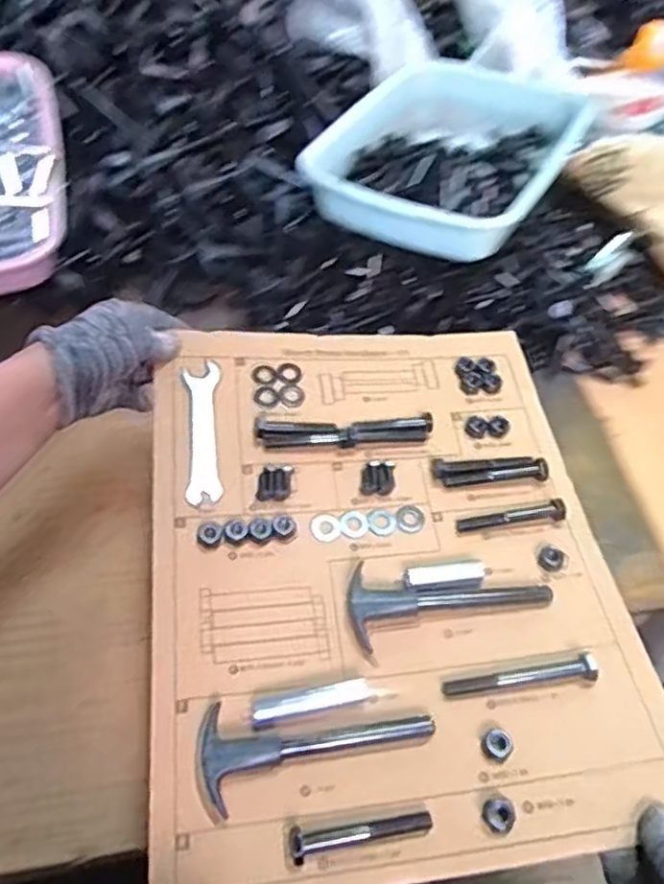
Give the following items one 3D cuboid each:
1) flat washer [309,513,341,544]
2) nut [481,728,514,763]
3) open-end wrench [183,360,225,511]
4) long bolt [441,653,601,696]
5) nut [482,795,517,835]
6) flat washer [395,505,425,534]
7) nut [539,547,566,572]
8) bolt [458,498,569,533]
[{"bbox_3d":[-0.004,0.058,0.447,0.020,0.004,0.020,1,55,-2],"label":"flat washer"},{"bbox_3d":[0.094,0.170,0.371,0.016,0.009,0.017,1,55,-2],"label":"nut"},{"bbox_3d":[-0.091,-0.009,0.468,0.025,0.004,0.111,3,61,-17],"label":"open-end wrench"},{"bbox_3d":[0.113,0.139,0.392,0.091,0.020,0.014,-4,55,-6],"label":"long bolt"},{"bbox_3d":[0.090,0.199,0.353,0.017,0.005,0.017,1,55,-2],"label":"nut"},{"bbox_3d":[0.054,0.053,0.457,0.020,0.004,0.021,1,55,-2],"label":"flat washer"},{"bbox_3d":[0.147,0.078,0.441,0.015,0.007,0.017,-38,65,-26],"label":"nut"},{"bbox_3d":[0.124,0.052,0.456,0.075,0.013,0.015,-8,55,-8],"label":"bolt"}]

